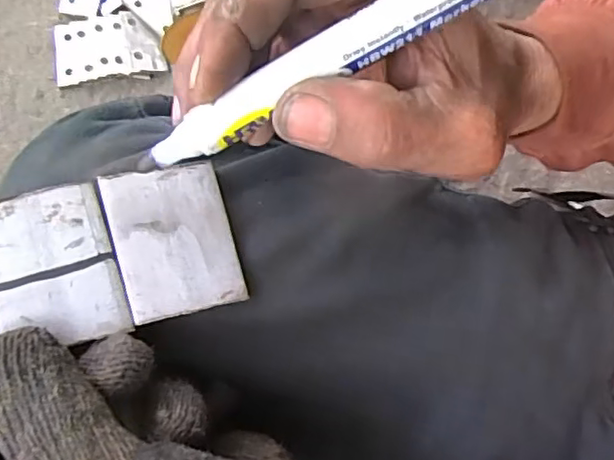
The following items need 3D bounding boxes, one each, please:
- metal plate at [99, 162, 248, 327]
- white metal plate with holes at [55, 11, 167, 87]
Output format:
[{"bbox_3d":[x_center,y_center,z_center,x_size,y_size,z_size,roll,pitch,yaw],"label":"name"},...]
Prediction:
[{"bbox_3d":[-0.045,0.003,0.211,0.040,0.004,0.050,-12,84,-24],"label":"metal plate"},{"bbox_3d":[-0.203,-0.187,0.617,0.106,0.004,0.067,-10,76,-5],"label":"white metal plate with holes"}]

